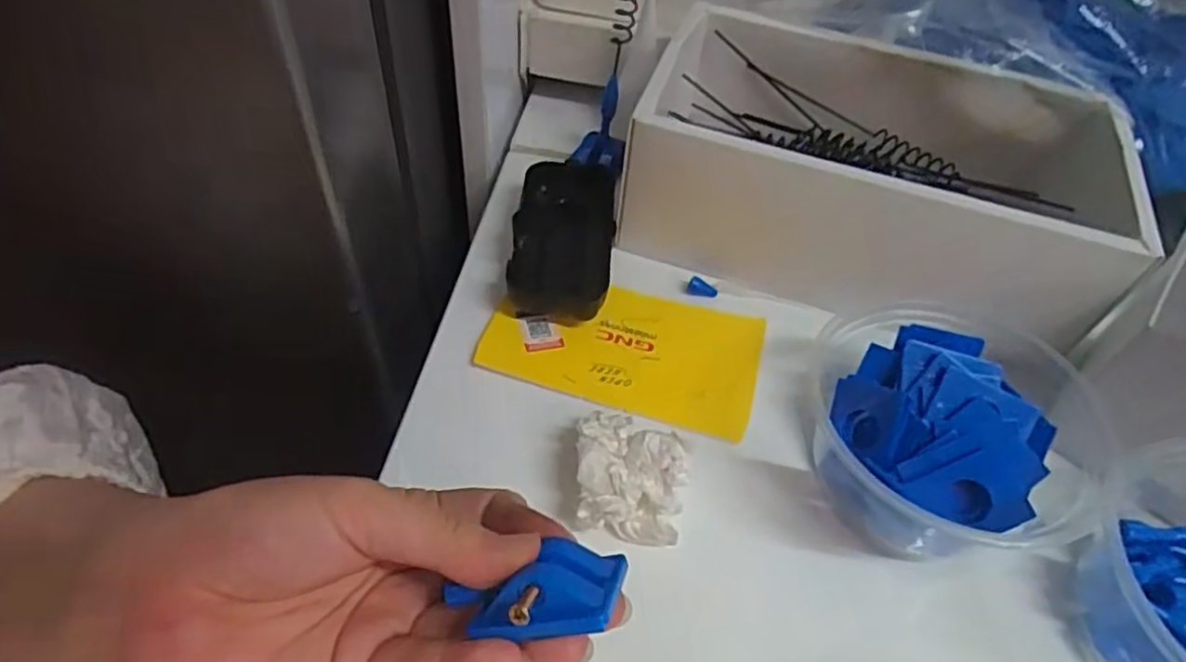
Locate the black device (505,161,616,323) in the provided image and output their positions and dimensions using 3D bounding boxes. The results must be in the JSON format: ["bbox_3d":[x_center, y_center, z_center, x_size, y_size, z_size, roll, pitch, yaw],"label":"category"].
[{"bbox_3d":[-0.016,-0.050,0.383,0.054,0.024,0.103,7,50,0],"label":"black device"}]

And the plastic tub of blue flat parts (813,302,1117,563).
[{"bbox_3d":[0.147,0.045,0.298,0.094,0.055,0.096,4,50,-2],"label":"plastic tub of blue flat parts"}]

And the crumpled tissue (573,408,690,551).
[{"bbox_3d":[0.016,0.062,0.295,0.045,0.025,0.053,3,50,-3],"label":"crumpled tissue"}]

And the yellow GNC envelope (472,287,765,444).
[{"bbox_3d":[0.015,0.008,0.353,0.134,0.005,0.077,15,51,7],"label":"yellow GNC envelope"}]

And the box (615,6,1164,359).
[{"bbox_3d":[0.151,-0.083,0.382,0.241,0.086,0.144,20,51,11],"label":"box"}]

